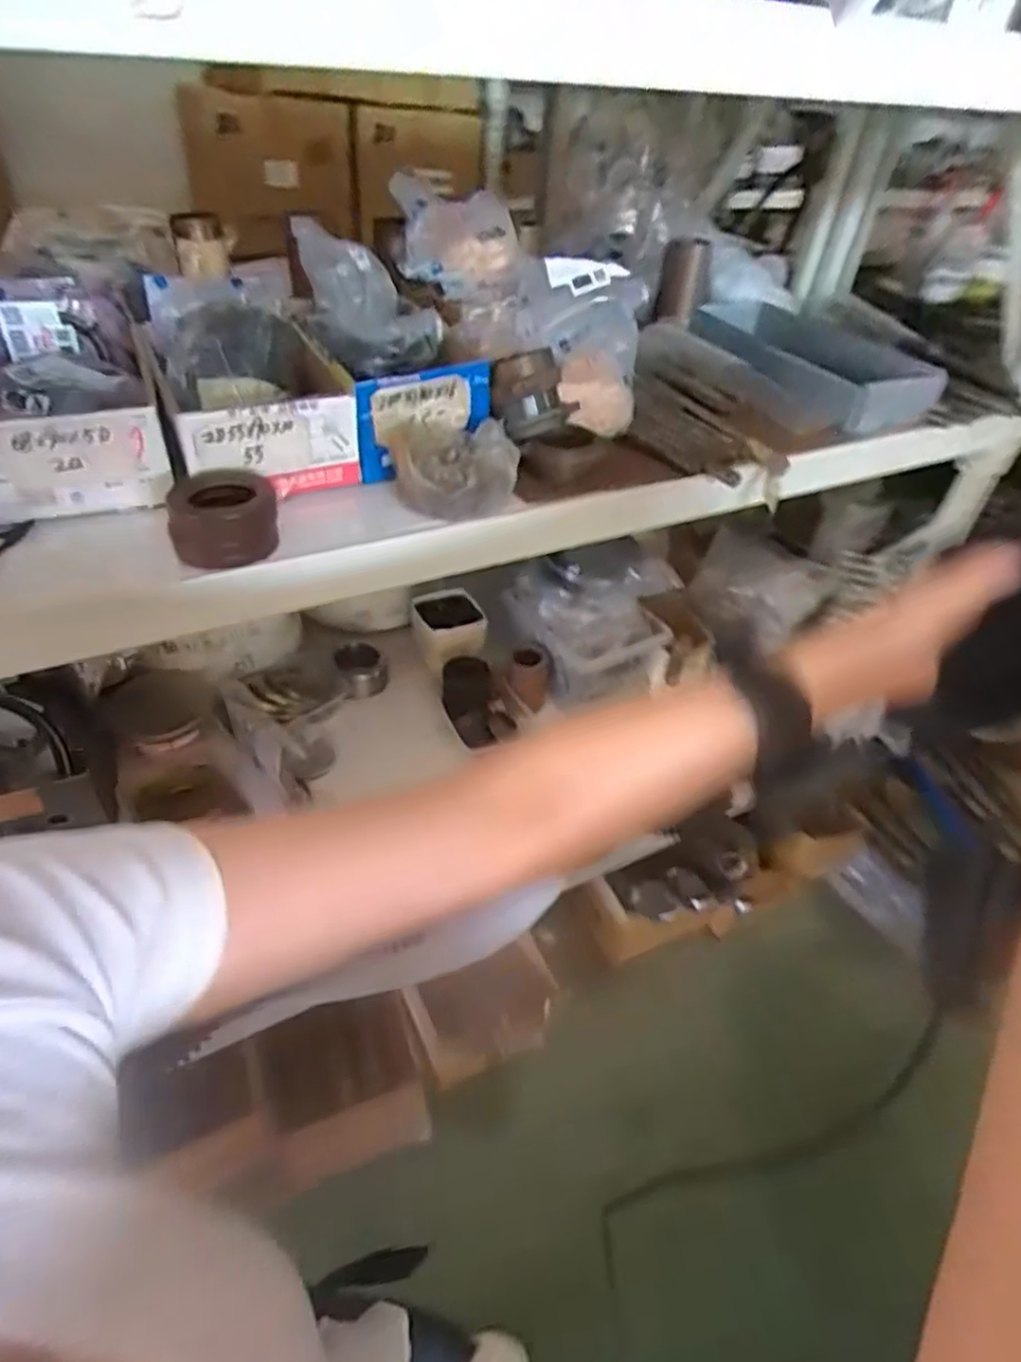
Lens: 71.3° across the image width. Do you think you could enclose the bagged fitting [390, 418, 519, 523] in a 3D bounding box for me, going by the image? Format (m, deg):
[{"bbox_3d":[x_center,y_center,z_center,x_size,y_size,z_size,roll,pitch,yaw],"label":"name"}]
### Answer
[{"bbox_3d":[-0.053,-0.206,0.676,0.090,0.080,0.101,-17,47,-26],"label":"bagged fitting"}]

